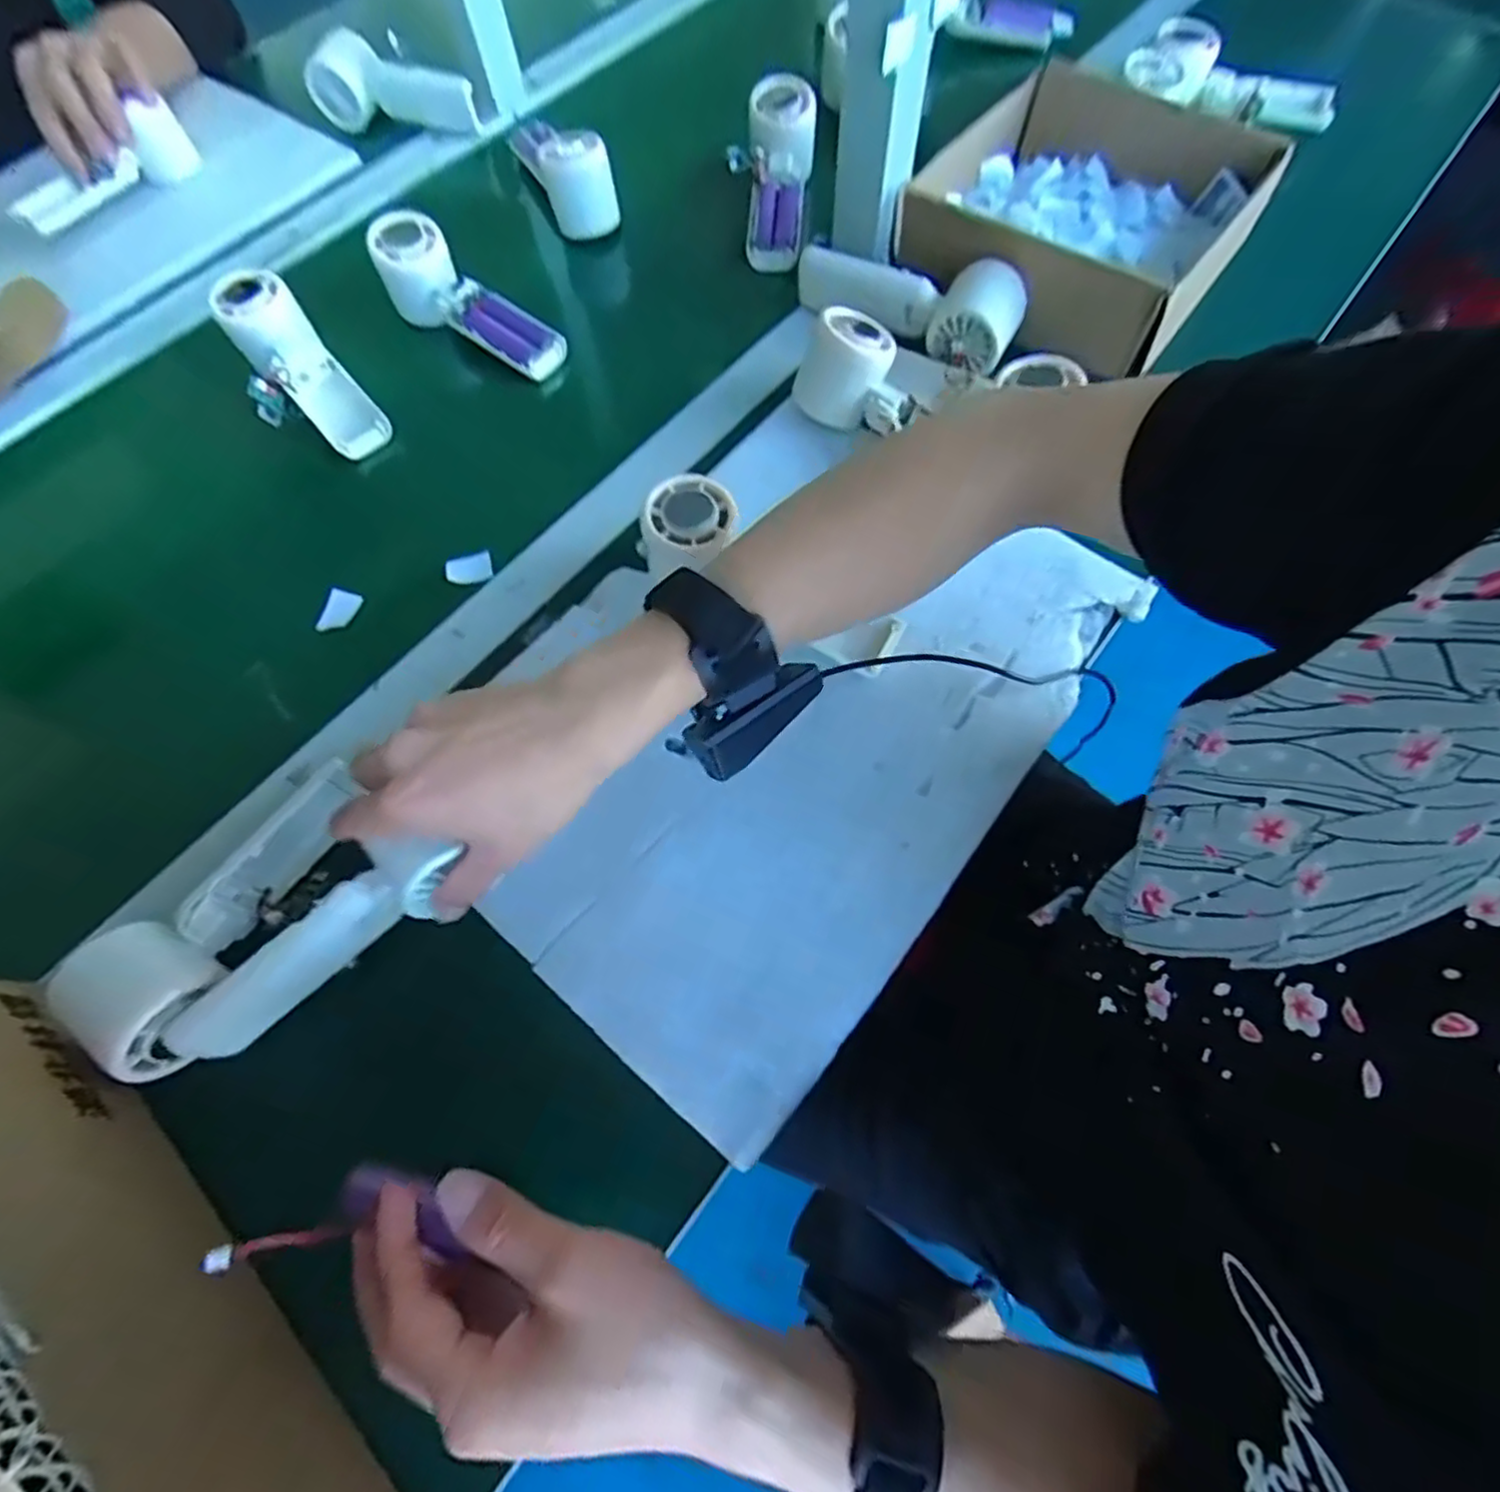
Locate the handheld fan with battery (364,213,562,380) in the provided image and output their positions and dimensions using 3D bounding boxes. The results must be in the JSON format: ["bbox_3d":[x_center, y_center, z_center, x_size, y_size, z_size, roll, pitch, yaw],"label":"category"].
[{"bbox_3d":[-0.219,-0.347,0.531,0.169,0.042,0.055,35,72,0],"label":"handheld fan with battery"}]

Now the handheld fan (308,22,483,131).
[{"bbox_3d":[-0.337,-0.622,0.638,0.166,0.056,0.041,12,68,7],"label":"handheld fan"}]

